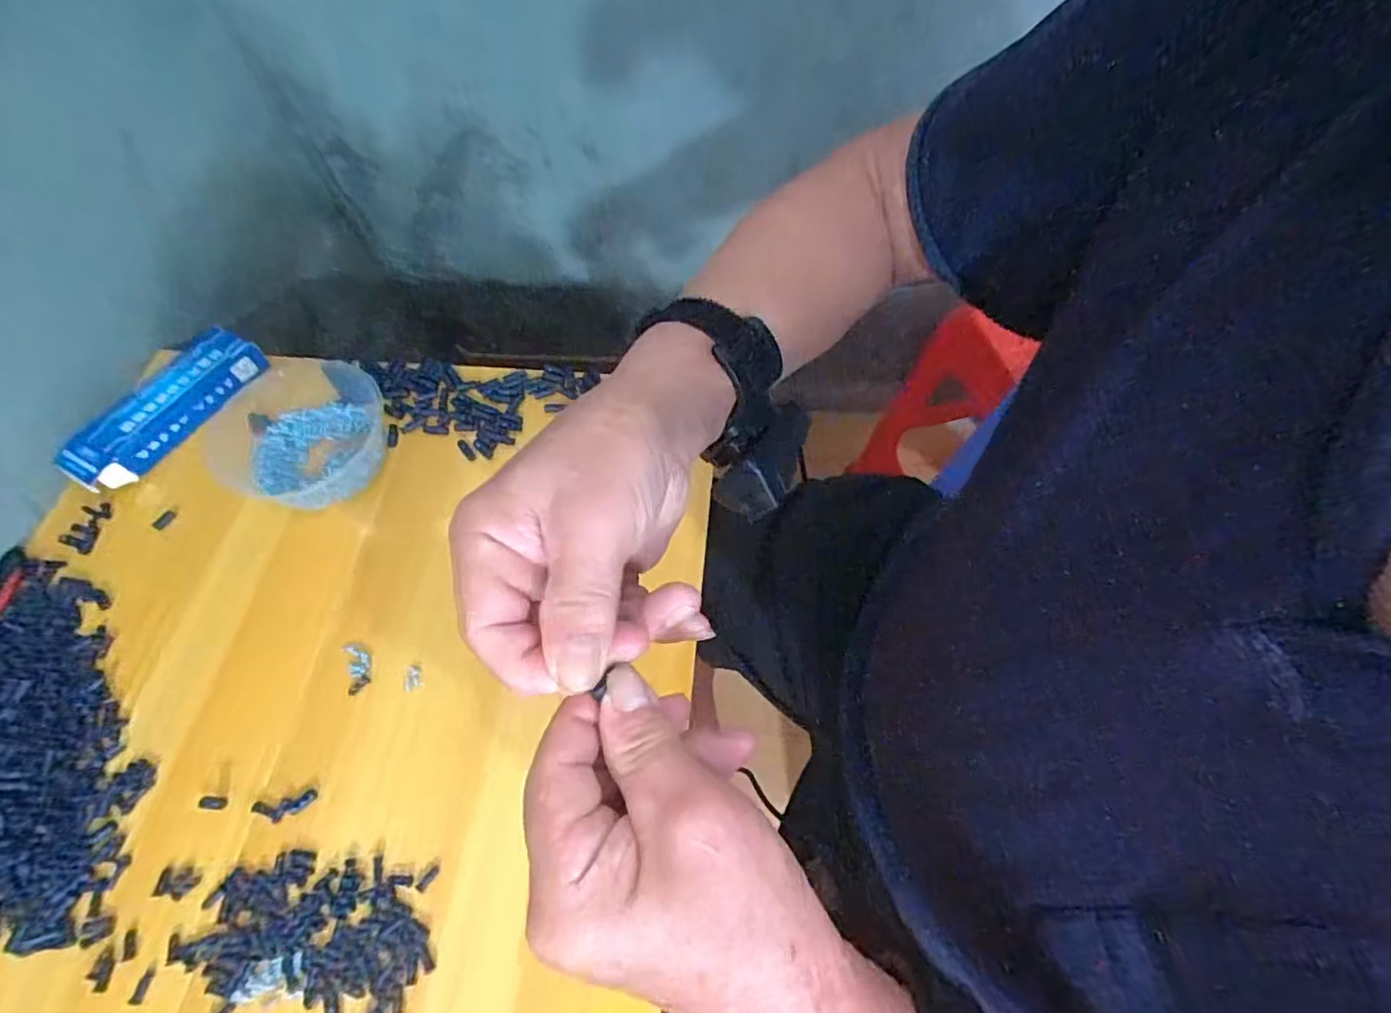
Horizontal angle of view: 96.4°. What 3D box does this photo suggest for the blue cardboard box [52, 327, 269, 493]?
[{"bbox_3d":[-0.493,-0.093,0.579,0.061,0.035,0.186,34,66,19],"label":"blue cardboard box"}]

